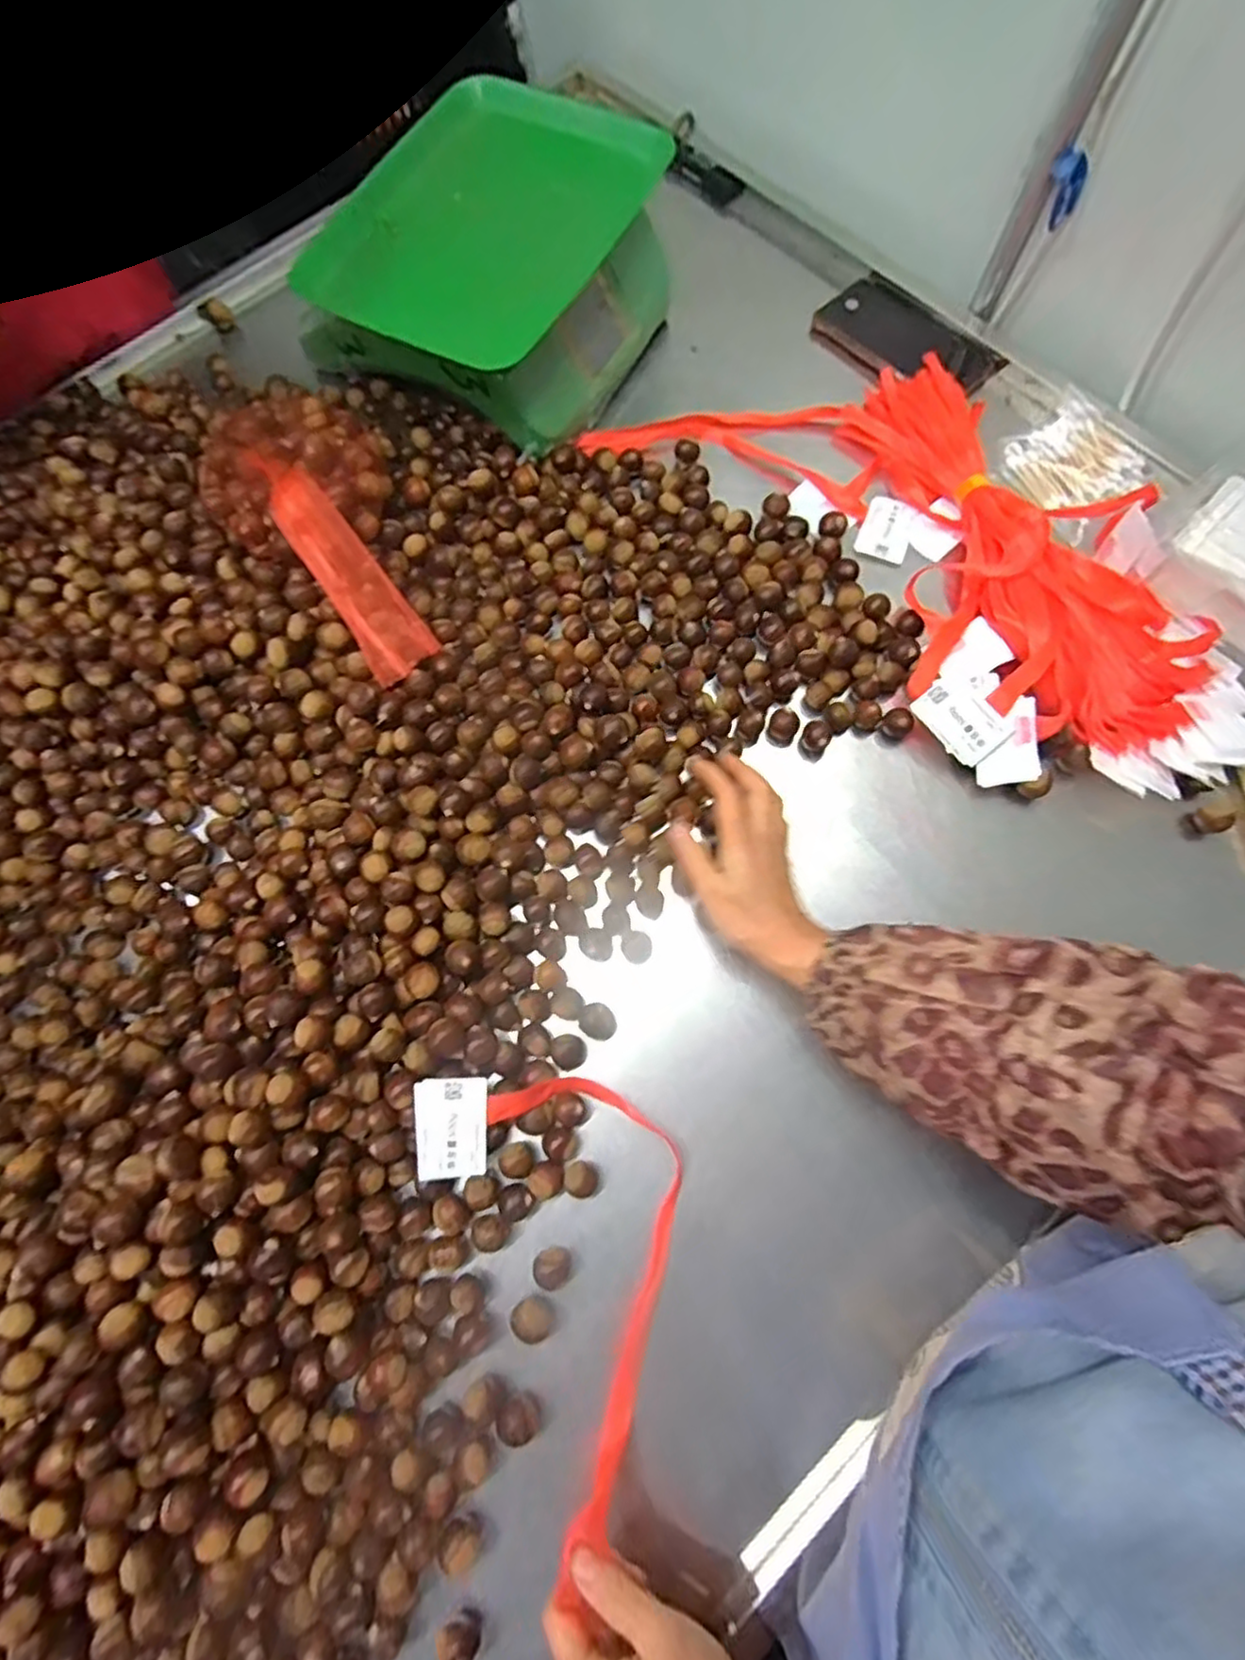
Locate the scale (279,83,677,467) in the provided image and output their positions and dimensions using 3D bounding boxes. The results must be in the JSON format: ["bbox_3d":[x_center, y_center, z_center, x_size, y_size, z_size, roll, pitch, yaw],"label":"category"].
[{"bbox_3d":[-0.108,-0.497,0.606,0.262,0.109,0.284,24,76,8],"label":"scale"}]

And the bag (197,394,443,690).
[{"bbox_3d":[-0.230,-0.227,0.541,0.141,0.094,0.259,-29,75,-7],"label":"bag"}]

